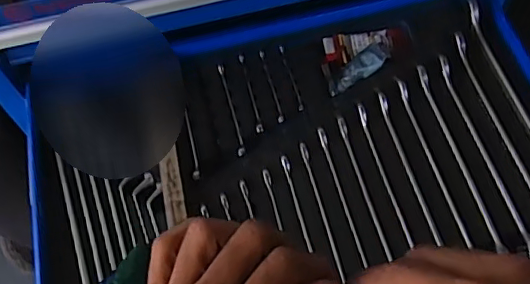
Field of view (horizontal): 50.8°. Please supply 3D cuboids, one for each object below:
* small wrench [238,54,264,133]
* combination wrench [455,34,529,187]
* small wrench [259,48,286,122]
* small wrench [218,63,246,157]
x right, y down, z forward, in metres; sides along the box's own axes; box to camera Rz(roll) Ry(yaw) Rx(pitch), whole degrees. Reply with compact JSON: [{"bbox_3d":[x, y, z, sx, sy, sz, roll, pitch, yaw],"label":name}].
[{"bbox_3d":[-0.018,-0.061,0.684,0.008,0.007,0.115,-11,60,-6],"label":"small wrench"},{"bbox_3d":[0.271,-0.008,0.624,0.017,0.026,0.278,-13,61,-3],"label":"combination wrench"},{"bbox_3d":[0.008,-0.069,0.691,0.009,0.010,0.107,-12,60,-6],"label":"small wrench"},{"bbox_3d":[-0.041,-0.040,0.676,0.010,0.004,0.134,-11,60,-6],"label":"small wrench"}]

